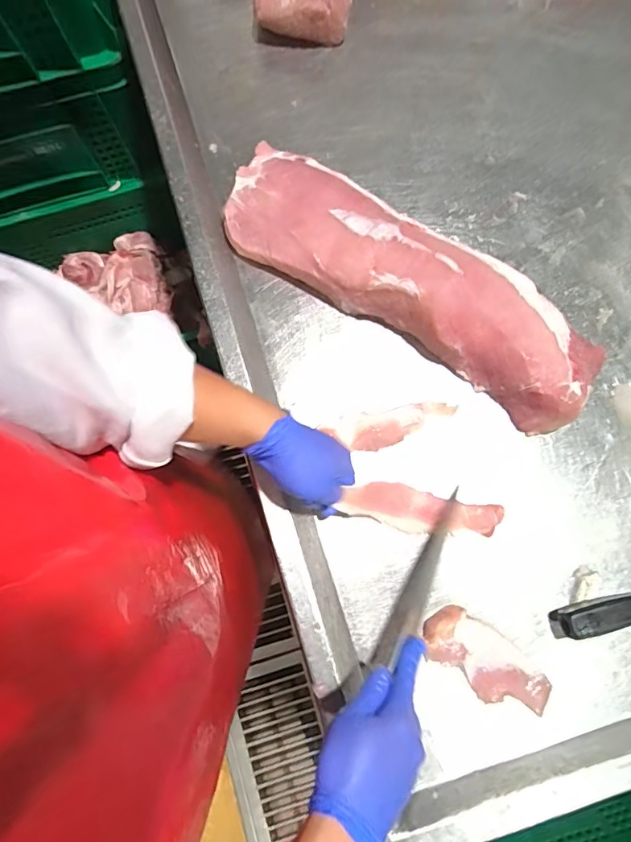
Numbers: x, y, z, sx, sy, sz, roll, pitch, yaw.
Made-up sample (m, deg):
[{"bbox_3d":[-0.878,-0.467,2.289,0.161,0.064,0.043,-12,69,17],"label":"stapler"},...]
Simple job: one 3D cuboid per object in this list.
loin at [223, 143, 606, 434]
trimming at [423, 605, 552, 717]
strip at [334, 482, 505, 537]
[{"bbox_3d":[0.102,-0.159,0.557,0.450,0.074,0.120,33,80,7],"label":"loin"},{"bbox_3d":[0.176,0.248,0.502,0.136,0.017,0.061,34,80,7],"label":"trimming"},{"bbox_3d":[0.114,0.097,0.527,0.170,0.023,0.044,10,78,-7],"label":"strip"}]

